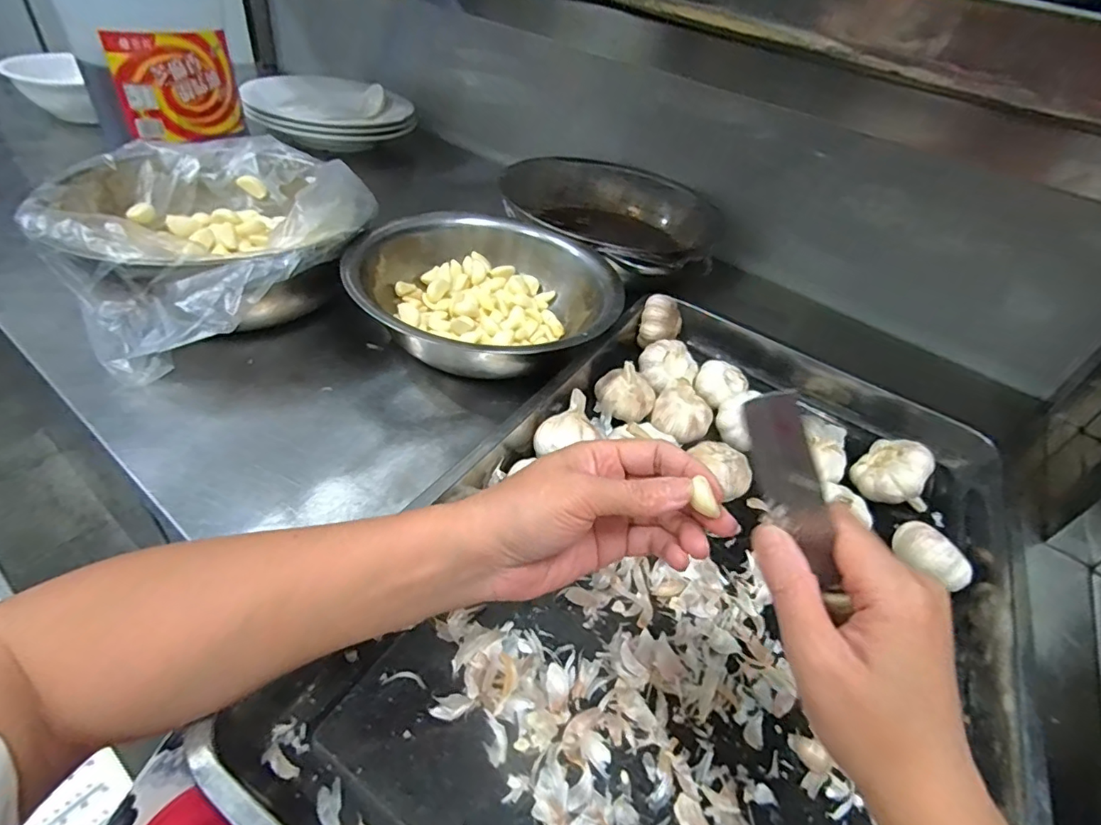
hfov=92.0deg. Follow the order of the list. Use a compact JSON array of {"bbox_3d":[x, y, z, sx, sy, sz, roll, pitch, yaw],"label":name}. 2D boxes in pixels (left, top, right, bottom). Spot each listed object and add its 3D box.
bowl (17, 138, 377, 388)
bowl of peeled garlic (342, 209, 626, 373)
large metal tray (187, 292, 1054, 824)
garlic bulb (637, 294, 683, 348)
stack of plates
[{"bbox_3d":[-0.336,-0.174,0.541,0.290,0.116,0.279,7,42,-6],"label":"bowl"},{"bbox_3d":[-0.065,-0.124,0.562,0.270,0.078,0.223,15,41,4],"label":"bowl of peeled garlic"},{"bbox_3d":[0.127,0.120,0.391,0.401,0.067,0.554,30,44,19],"label":"large metal tray"},{"bbox_3d":[0.122,-0.099,0.584,0.046,0.040,0.055,18,42,7],"label":"garlic bulb"},{"bbox_3d":[-0.434,-0.581,1.006,0.279,0.064,0.277,-16,48,-28],"label":"stack of plates"}]

